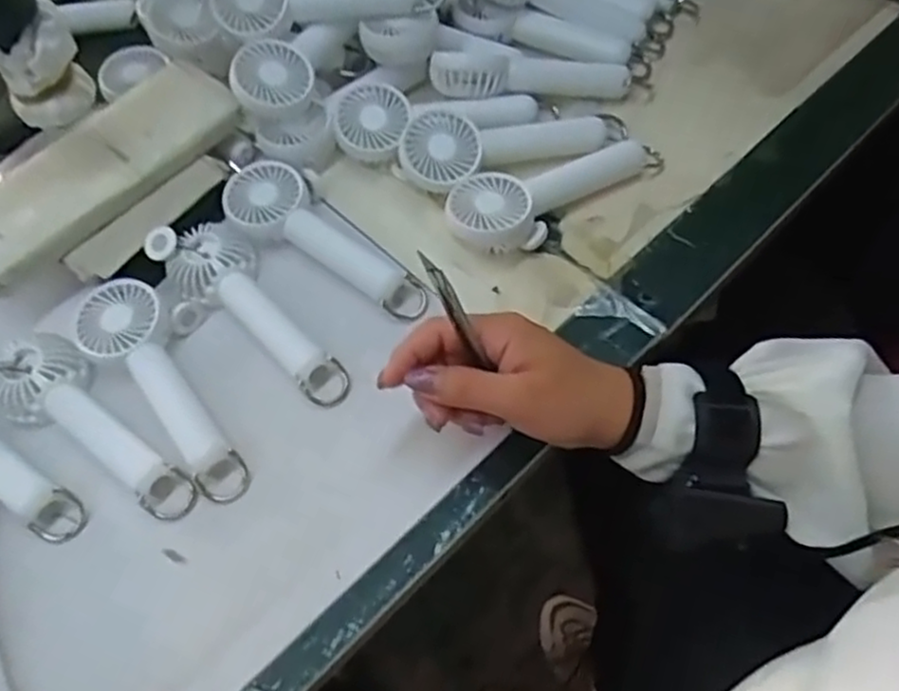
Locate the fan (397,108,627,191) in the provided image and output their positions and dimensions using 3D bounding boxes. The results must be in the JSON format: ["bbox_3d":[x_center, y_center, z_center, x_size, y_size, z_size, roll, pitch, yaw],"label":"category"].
[{"bbox_3d":[0.047,-0.141,0.520,0.162,0.031,0.050,-9,60,2],"label":"fan"}]

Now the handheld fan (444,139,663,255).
[{"bbox_3d":[0.073,-0.110,0.505,0.162,0.029,0.057,-26,61,-8],"label":"handheld fan"}]

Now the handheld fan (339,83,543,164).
[{"bbox_3d":[-0.010,-0.163,0.532,0.145,0.029,0.059,0,60,7],"label":"handheld fan"}]

